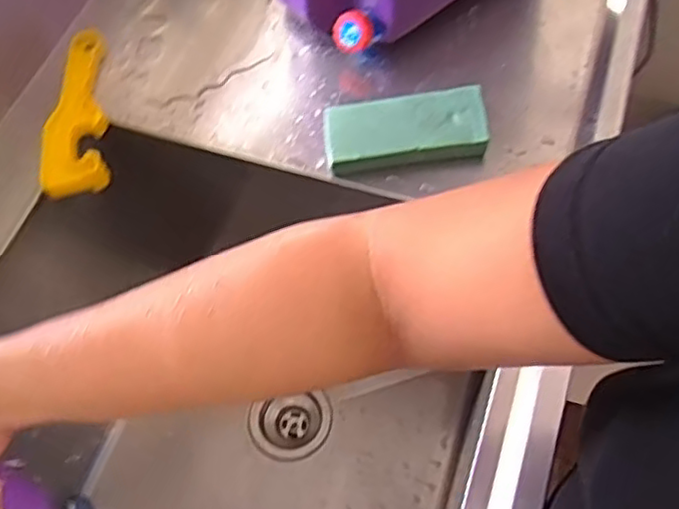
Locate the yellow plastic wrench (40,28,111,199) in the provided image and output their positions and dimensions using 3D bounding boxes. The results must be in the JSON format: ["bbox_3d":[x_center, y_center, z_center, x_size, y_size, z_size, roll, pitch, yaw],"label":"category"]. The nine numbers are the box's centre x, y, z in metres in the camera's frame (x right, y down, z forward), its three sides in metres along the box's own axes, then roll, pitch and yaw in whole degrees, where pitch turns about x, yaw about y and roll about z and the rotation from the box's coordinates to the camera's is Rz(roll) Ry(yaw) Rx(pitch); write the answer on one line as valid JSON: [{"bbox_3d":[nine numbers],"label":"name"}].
[{"bbox_3d":[-0.268,-0.155,0.683,0.061,0.034,0.211,-6,62,0],"label":"yellow plastic wrench"}]

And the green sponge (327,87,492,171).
[{"bbox_3d":[0.065,-0.122,0.637,0.156,0.033,0.071,-6,62,0],"label":"green sponge"}]

